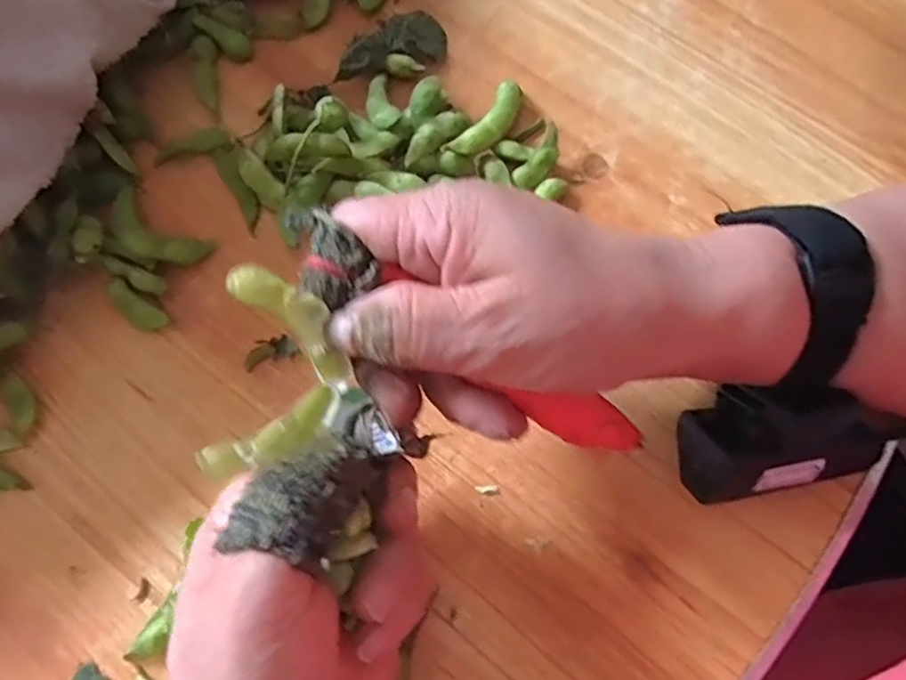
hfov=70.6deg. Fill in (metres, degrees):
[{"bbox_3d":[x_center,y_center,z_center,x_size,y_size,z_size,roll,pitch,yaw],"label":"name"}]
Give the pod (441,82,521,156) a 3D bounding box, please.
[{"bbox_3d":[0.018,-0.102,0.305,0.017,0.016,0.053,33,76,9],"label":"pod"}]

